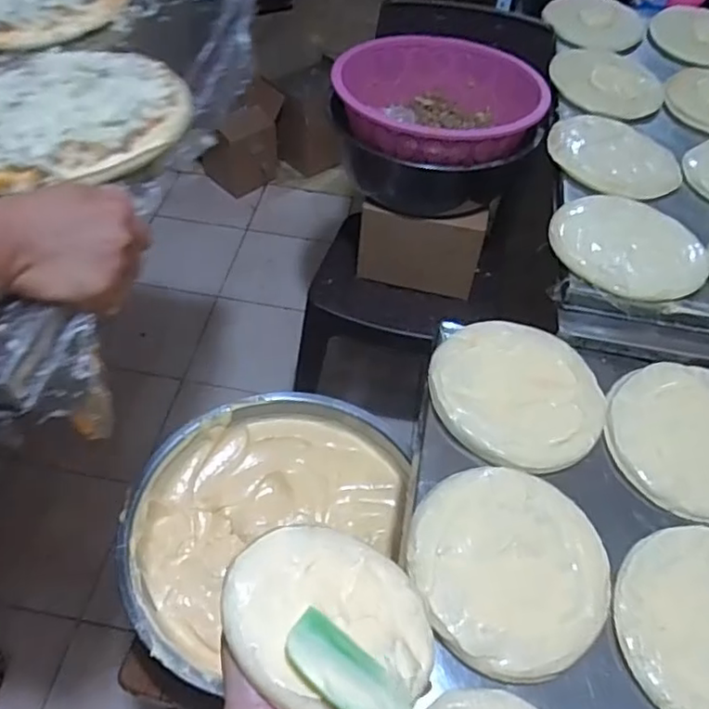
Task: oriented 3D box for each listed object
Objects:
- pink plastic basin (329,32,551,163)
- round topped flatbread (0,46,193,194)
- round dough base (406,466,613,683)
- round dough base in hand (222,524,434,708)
[{"bbox_3d":[0.140,-0.438,1.120,0.341,0.116,0.341,2,52,-3],"label":"pink plastic basin"},{"bbox_3d":[-0.237,-0.206,0.530,0.187,0.033,0.185,2,52,-3],"label":"round topped flatbread"},{"bbox_3d":[0.153,0.200,0.613,0.189,0.022,0.193,2,52,-3],"label":"round dough base"},{"bbox_3d":[-0.013,0.175,0.426,0.138,0.017,0.142,21,32,-14],"label":"round dough base in hand"}]

